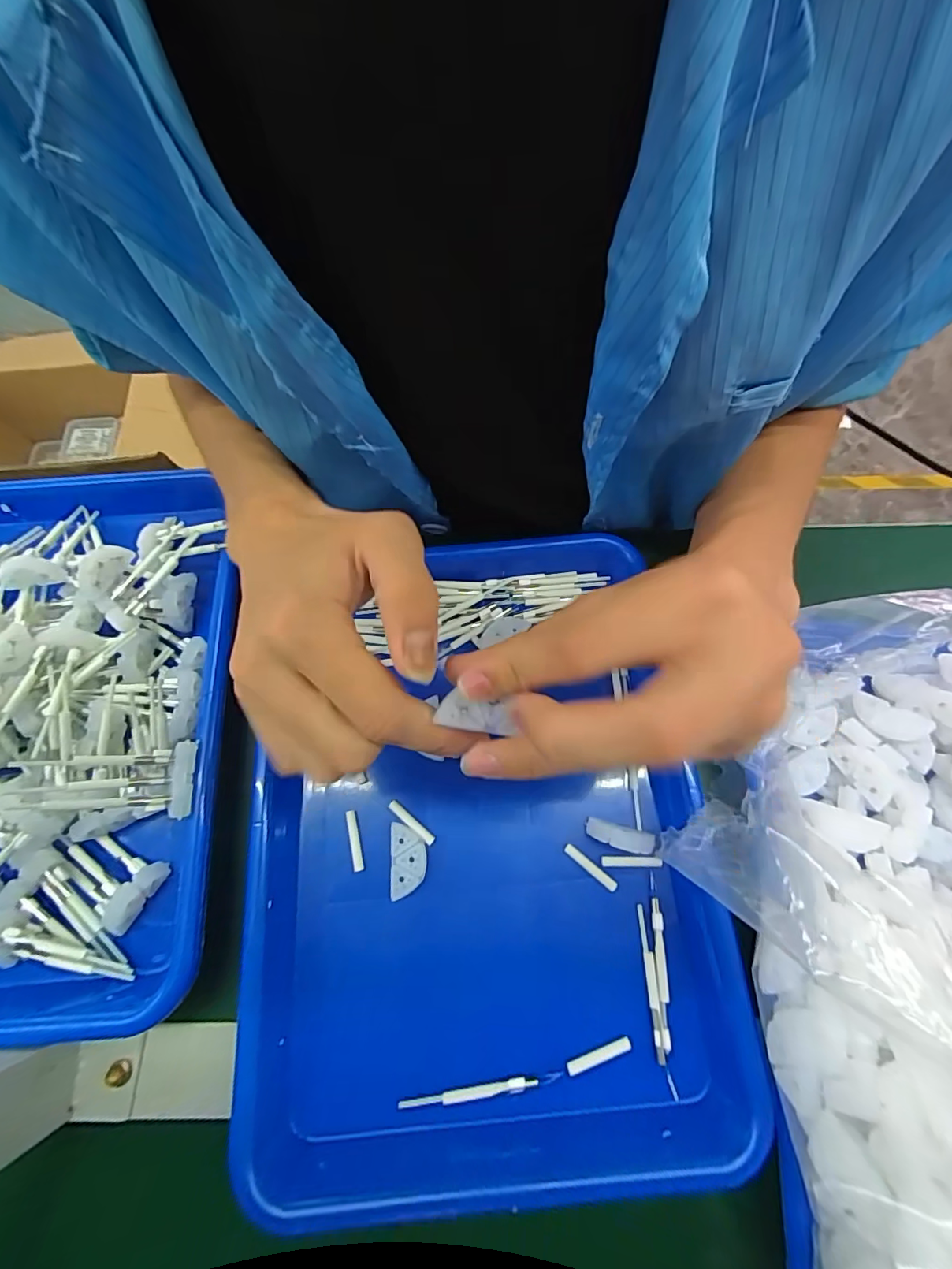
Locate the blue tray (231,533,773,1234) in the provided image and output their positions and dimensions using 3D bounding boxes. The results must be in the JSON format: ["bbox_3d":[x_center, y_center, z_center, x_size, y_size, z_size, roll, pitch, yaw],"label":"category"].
[{"bbox_3d":[0.000,0.103,0.275,0.240,0.049,0.336,-6,70,-1],"label":"blue tray"}]

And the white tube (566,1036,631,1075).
[{"bbox_3d":[0.062,0.214,0.246,0.034,0.004,0.006,-19,71,-6],"label":"white tube"}]

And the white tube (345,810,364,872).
[{"bbox_3d":[-0.072,0.121,0.283,0.006,0.004,0.033,-14,70,-4],"label":"white tube"}]

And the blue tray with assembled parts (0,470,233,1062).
[{"bbox_3d":[-0.275,0.042,0.284,0.244,0.069,0.343,-5,70,-1],"label":"blue tray with assembled parts"}]

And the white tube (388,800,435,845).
[{"bbox_3d":[-0.038,0.111,0.286,0.034,0.004,0.006,38,75,14],"label":"white tube"}]

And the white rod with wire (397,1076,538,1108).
[{"bbox_3d":[-0.004,0.228,0.240,0.068,0.004,0.006,-10,70,-3],"label":"white rod with wire"}]

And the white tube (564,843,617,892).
[{"bbox_3d":[0.065,0.134,0.277,0.033,0.007,0.006,38,75,14],"label":"white tube"}]

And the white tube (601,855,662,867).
[{"bbox_3d":[0.089,0.130,0.277,0.032,0.007,0.007,-2,70,0],"label":"white tube"}]

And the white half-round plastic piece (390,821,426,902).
[{"bbox_3d":[-0.039,0.128,0.276,0.020,0.005,0.038,-4,70,0],"label":"white half-round plastic piece"}]

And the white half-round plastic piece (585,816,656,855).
[{"bbox_3d":[0.083,0.115,0.276,0.039,0.012,0.012,15,71,6],"label":"white half-round plastic piece"}]

